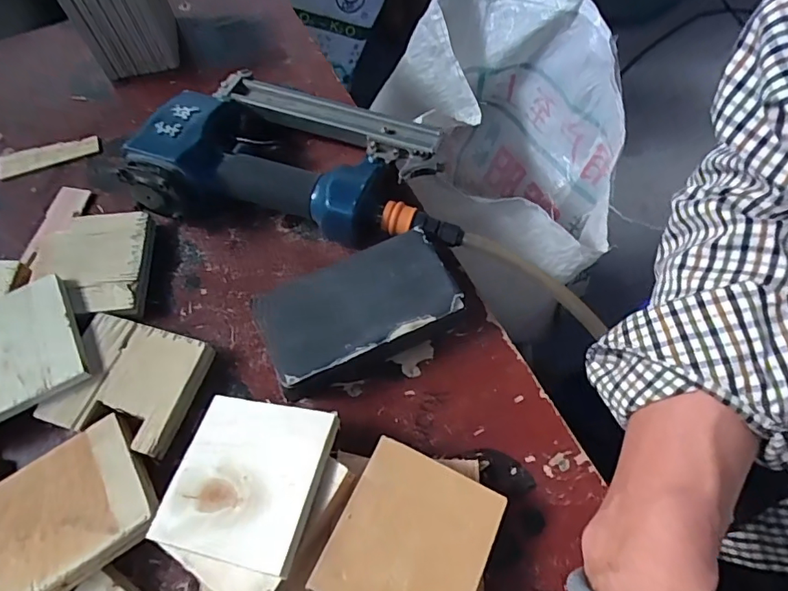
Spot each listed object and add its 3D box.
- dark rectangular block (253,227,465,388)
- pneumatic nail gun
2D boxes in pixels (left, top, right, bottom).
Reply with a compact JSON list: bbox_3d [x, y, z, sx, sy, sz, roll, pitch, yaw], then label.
[{"bbox_3d":[-0.024,0.013,0.366,0.134,0.039,0.073,-24,63,-10],"label":"dark rectangular block"},{"bbox_3d":[-0.069,-0.128,0.432,0.260,0.068,0.158,7,62,6],"label":"pneumatic nail gun"}]

